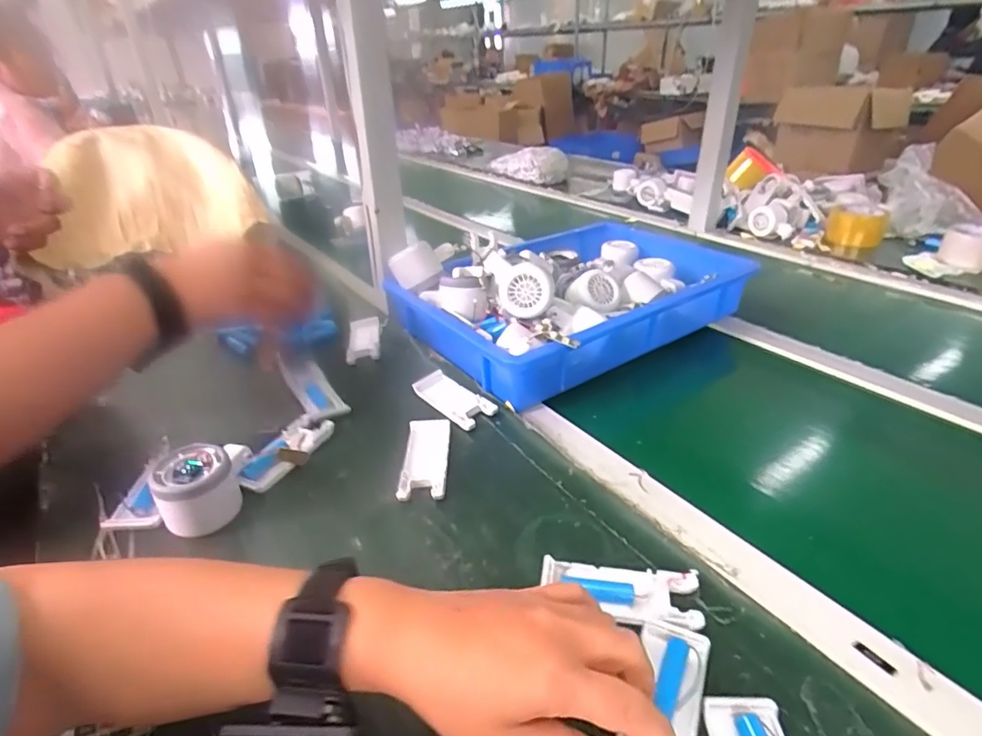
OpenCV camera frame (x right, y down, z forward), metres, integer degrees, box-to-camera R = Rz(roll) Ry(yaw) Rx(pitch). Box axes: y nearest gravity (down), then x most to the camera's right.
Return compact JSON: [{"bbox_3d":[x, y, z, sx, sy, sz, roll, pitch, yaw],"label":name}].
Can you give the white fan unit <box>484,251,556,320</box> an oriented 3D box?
[{"bbox_3d":[0.031,-0.090,0.595,0.076,0.062,0.051,1,30,6],"label":"white fan unit"}]

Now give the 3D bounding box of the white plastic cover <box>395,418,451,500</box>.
[{"bbox_3d":[-0.061,0.082,0.500,0.039,0.010,0.104,-2,30,1],"label":"white plastic cover"}]

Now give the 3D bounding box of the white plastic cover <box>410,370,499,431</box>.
[{"bbox_3d":[-0.043,0.031,0.576,0.044,0.013,0.101,-24,37,-33],"label":"white plastic cover"}]

